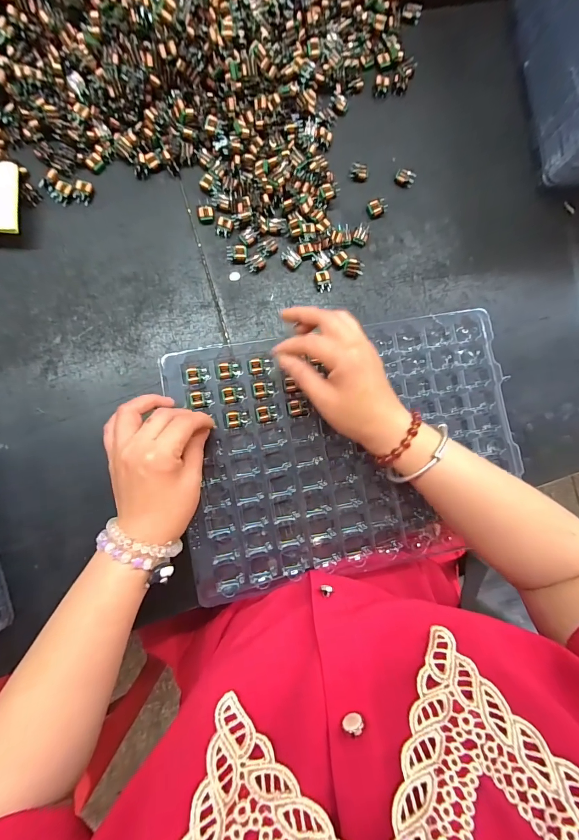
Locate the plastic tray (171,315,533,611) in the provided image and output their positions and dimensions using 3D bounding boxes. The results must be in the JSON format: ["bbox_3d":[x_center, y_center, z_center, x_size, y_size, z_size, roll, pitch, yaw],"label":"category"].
[{"bbox_3d":[0.062,0.025,0.342,0.327,0.025,0.231,-9,88,-7],"label":"plastic tray"}]

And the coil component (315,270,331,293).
[{"bbox_3d":[0.035,-0.146,0.355,0.016,0.009,0.021,-12,88,-7],"label":"coil component"}]

